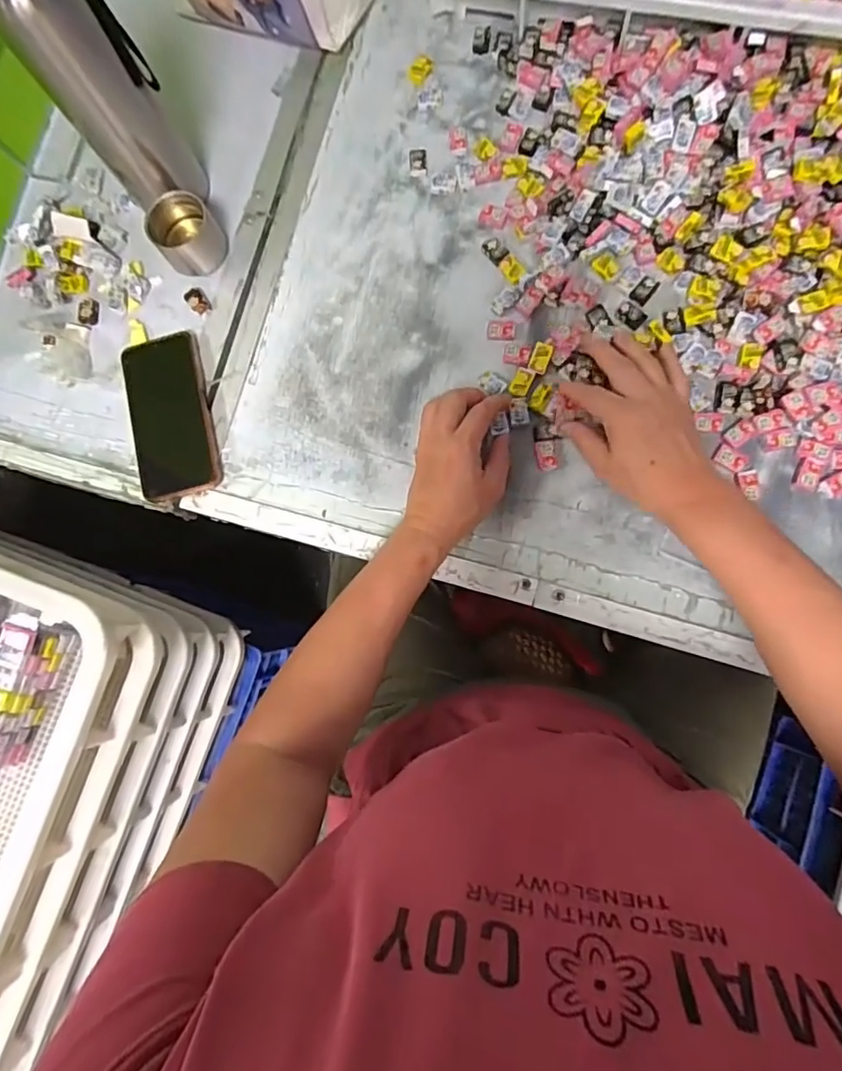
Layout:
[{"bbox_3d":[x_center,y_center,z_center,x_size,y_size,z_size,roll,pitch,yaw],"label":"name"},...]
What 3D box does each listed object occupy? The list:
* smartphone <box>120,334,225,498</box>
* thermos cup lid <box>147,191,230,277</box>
[{"bbox_3d":[-0.251,-0.119,0.553,0.079,0.011,0.162,-13,81,4],"label":"smartphone"},{"bbox_3d":[-0.235,-0.304,0.557,0.060,0.054,0.053,-38,80,0],"label":"thermos cup lid"}]

